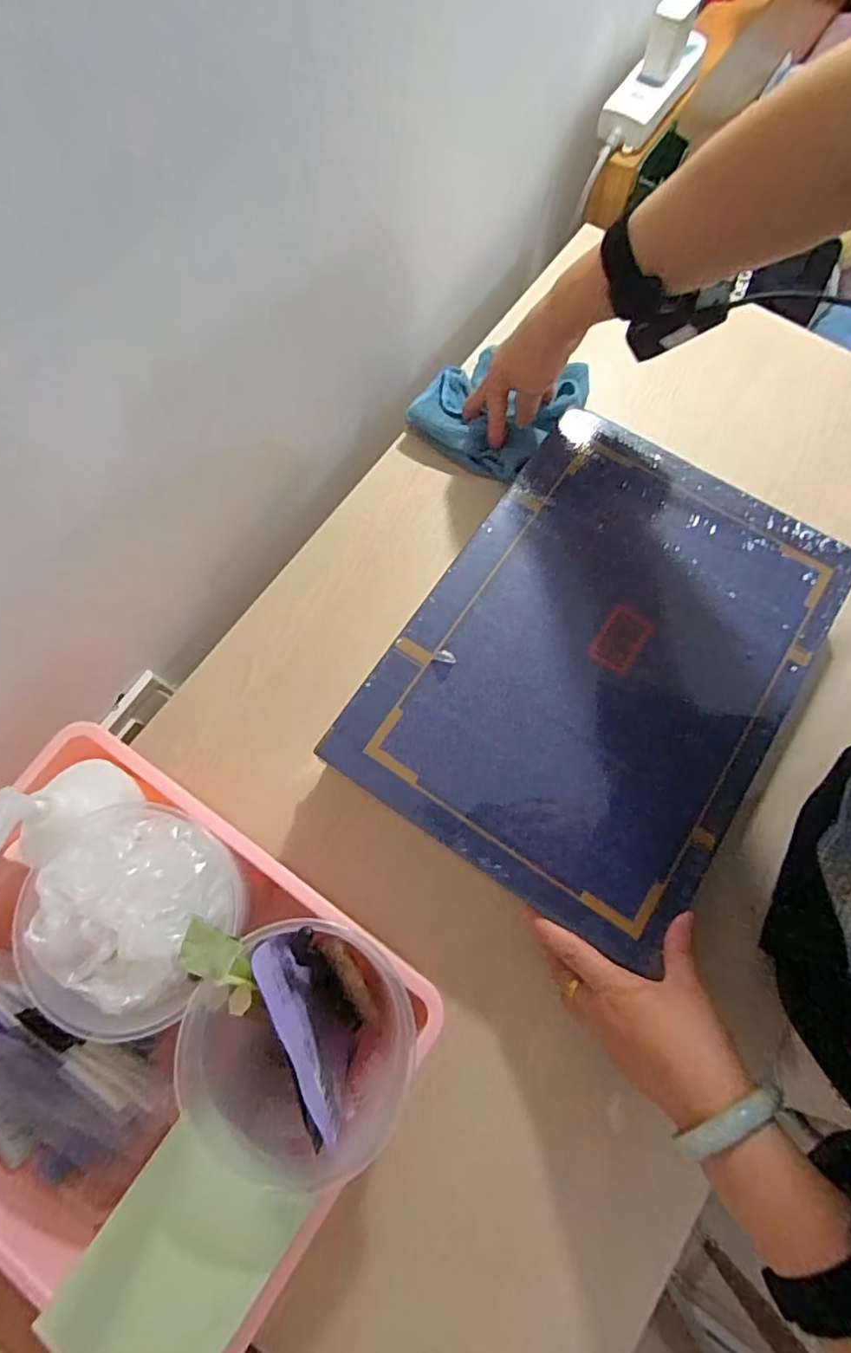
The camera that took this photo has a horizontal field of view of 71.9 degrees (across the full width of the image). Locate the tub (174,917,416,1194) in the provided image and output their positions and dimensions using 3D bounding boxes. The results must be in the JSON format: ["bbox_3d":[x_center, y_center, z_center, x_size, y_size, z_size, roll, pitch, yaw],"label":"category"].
[{"bbox_3d":[-0.065,0.194,0.309,0.110,0.093,0.106,0,79,0],"label":"tub"}]

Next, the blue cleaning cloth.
[{"bbox_3d":[0.075,-0.279,0.593,0.132,0.030,0.158,36,76,8],"label":"blue cleaning cloth"}]

